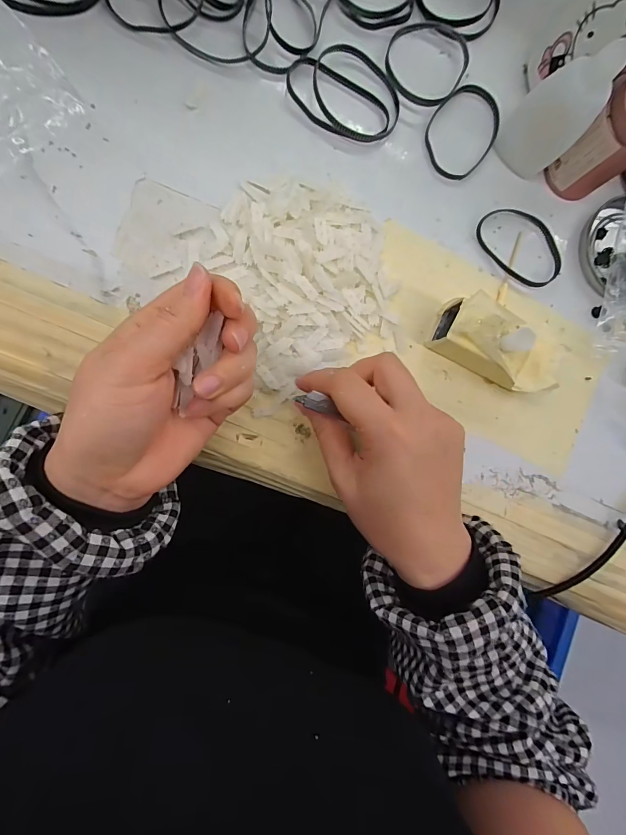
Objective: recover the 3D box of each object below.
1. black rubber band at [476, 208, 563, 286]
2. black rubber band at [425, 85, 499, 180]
[{"bbox_3d":[0.155,-0.127,0.279,0.071,0.005,0.047,41,85,-7],"label":"black rubber band"},{"bbox_3d":[0.108,-0.205,0.270,0.049,0.005,0.066,43,85,-7],"label":"black rubber band"}]

